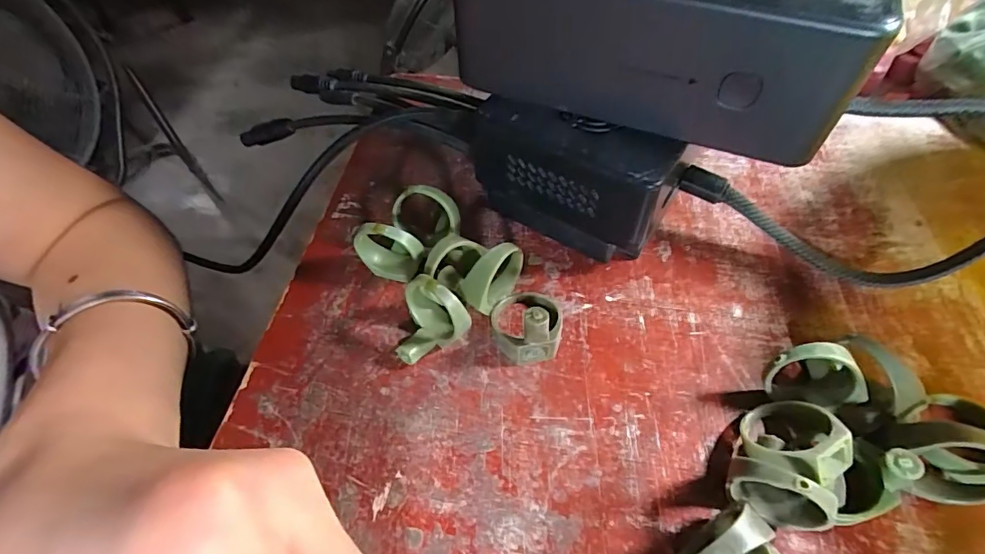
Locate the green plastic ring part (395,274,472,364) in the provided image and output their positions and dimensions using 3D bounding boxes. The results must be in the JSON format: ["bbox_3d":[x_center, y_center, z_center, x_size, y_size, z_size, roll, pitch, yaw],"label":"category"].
[{"bbox_3d":[-0.022,0.014,0.171,0.026,0.028,0.022,-11,55,-5],"label":"green plastic ring part"}]

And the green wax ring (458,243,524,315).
[{"bbox_3d":[0.000,-0.001,0.180,0.010,0.029,0.029,27,60,20],"label":"green wax ring"}]

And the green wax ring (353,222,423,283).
[{"bbox_3d":[-0.040,-0.012,0.188,0.026,0.030,0.012,12,55,11],"label":"green wax ring"}]

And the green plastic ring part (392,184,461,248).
[{"bbox_3d":[-0.026,-0.021,0.191,0.026,0.032,0.011,17,57,13],"label":"green plastic ring part"}]

